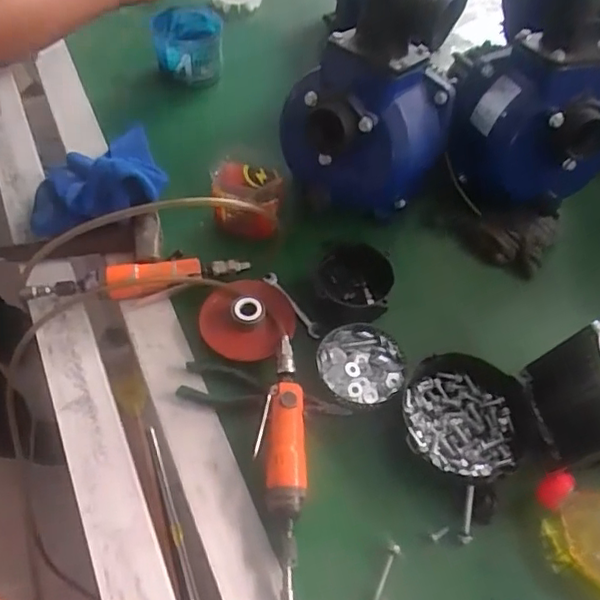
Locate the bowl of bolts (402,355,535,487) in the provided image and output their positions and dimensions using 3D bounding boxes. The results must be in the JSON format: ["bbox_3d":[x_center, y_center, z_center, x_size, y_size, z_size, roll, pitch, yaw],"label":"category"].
[{"bbox_3d":[0.181,0.129,0.623,0.134,0.045,0.133,2,55,-3],"label":"bowl of bolts"}]

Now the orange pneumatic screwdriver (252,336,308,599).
[{"bbox_3d":[-0.019,0.164,0.596,0.050,0.034,0.261,0,55,-4],"label":"orange pneumatic screwdriver"}]

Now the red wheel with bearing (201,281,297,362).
[{"bbox_3d":[-0.060,0.020,0.692,0.105,0.036,0.105,2,55,-3],"label":"red wheel with bearing"}]

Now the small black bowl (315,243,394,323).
[{"bbox_3d":[0.064,-0.020,0.710,0.087,0.059,0.083,2,55,-3],"label":"small black bowl"}]

